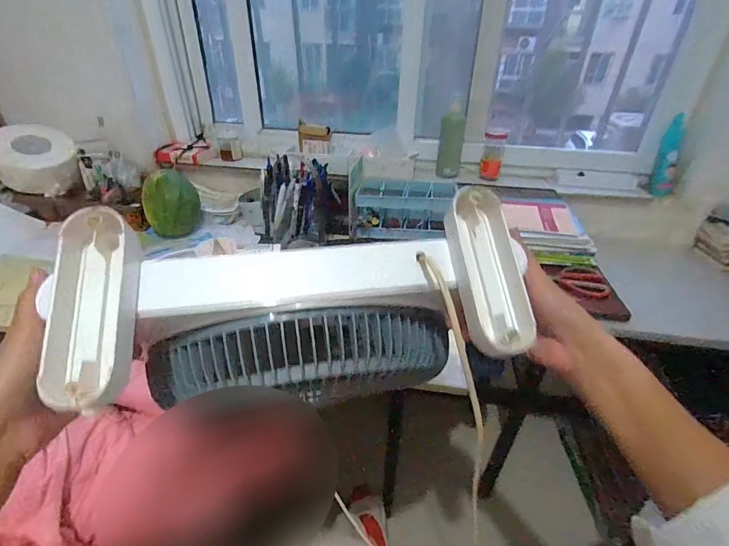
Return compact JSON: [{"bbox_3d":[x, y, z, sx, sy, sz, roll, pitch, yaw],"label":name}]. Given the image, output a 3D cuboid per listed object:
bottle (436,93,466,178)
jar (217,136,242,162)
[{"bbox_3d":[0.243,-0.373,1.070,0.069,0.192,0.073,9,35,11],"label":"bottle"},{"bbox_3d":[-0.416,-0.385,1.180,0.068,0.063,0.059,-13,37,-19],"label":"jar"}]

